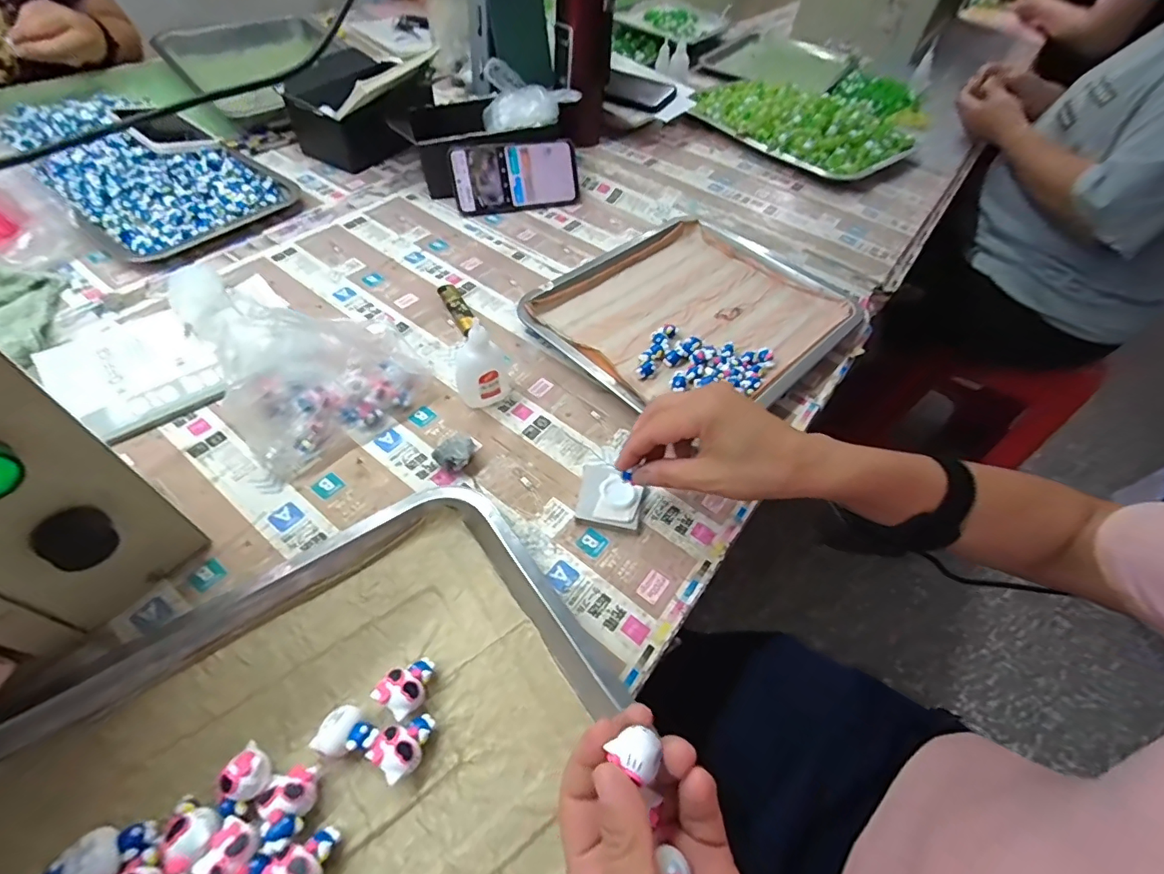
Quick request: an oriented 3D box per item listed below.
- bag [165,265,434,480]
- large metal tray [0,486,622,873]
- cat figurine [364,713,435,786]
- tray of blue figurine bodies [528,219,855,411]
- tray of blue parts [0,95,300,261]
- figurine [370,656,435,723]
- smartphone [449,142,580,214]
[{"bbox_3d":[-0.213,-0.066,0.408,0.150,0.113,0.107,-26,59,-23],"label":"bag"},{"bbox_3d":[-0.150,0.191,0.265,0.334,0.024,0.256,-28,60,-24],"label":"large metal tray"},{"bbox_3d":[-0.099,0.173,0.283,0.025,0.022,0.034,33,56,19],"label":"cat figurine"},{"bbox_3d":[0.118,-0.137,0.552,0.267,0.024,0.308,40,59,23],"label":"tray of blue figurine bodies"},{"bbox_3d":[-0.563,-0.356,0.646,0.393,0.039,0.217,37,57,21],"label":"tray of blue parts"},{"bbox_3d":[-0.103,0.149,0.302,0.026,0.022,0.034,31,56,18],"label":"figurine"},{"bbox_3d":[-0.086,-0.344,0.666,0.166,0.075,0.013,-12,28,-15],"label":"smartphone"}]

